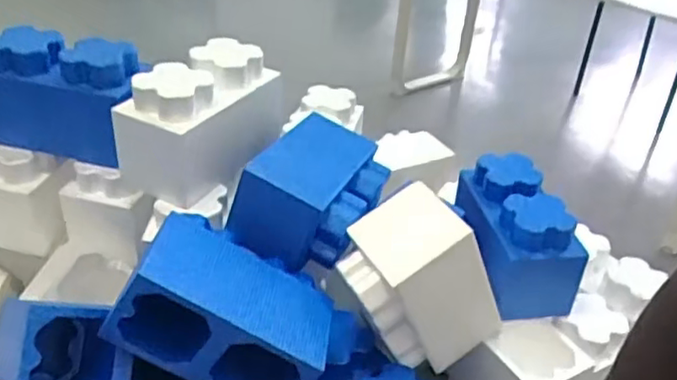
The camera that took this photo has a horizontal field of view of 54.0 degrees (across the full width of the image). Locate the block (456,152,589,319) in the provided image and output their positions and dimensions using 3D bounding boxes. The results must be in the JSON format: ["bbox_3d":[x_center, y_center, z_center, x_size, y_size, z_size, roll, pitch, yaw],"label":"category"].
[{"bbox_3d":[0.347,0.091,1.327,0.193,0.222,0.270,0,33,-8],"label":"block"}]

